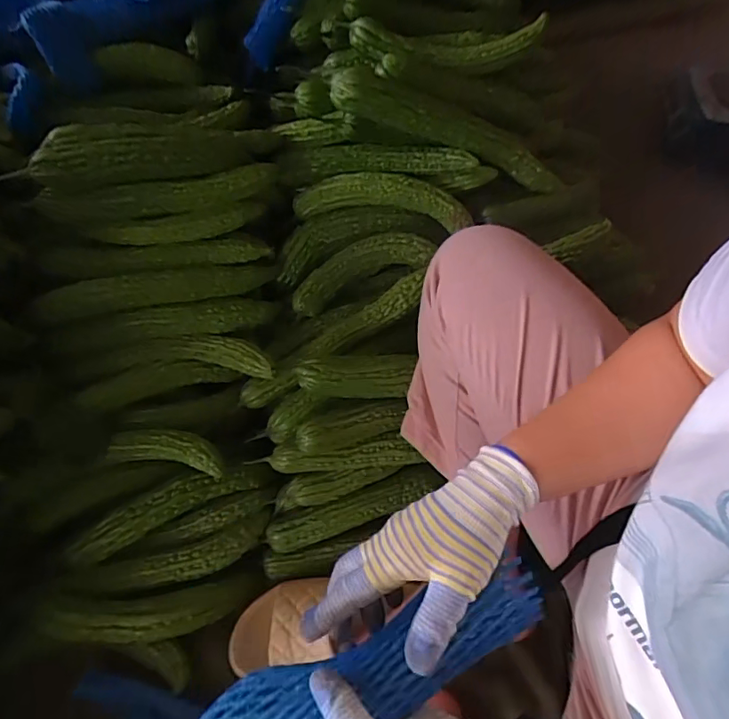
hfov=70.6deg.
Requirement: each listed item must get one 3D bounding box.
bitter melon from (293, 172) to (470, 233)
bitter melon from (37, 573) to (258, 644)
[{"bbox_3d":[0.024,-0.212,0.683,0.233,0.057,0.039,9,55,5],"label":"bitter melon"},{"bbox_3d":[-0.248,0.293,0.598,0.236,0.049,0.064,-7,55,-6],"label":"bitter melon"}]

